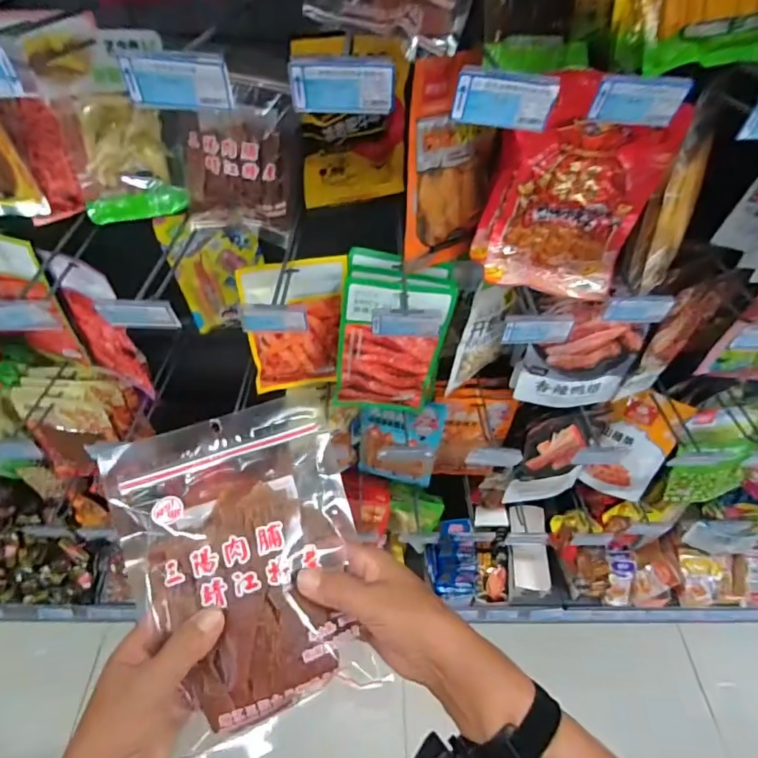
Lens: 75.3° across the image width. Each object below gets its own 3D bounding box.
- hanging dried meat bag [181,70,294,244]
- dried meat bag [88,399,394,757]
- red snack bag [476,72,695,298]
[{"bbox_3d":[-0.185,-0.278,0.650,0.151,0.197,0.046,-4,48,-7],"label":"hanging dried meat bag"},{"bbox_3d":[-0.099,0.135,0.379,0.164,0.032,0.223,-17,70,-13],"label":"dried meat bag"},{"bbox_3d":[0.238,-0.227,0.606,0.188,0.236,0.070,14,44,6],"label":"red snack bag"}]

